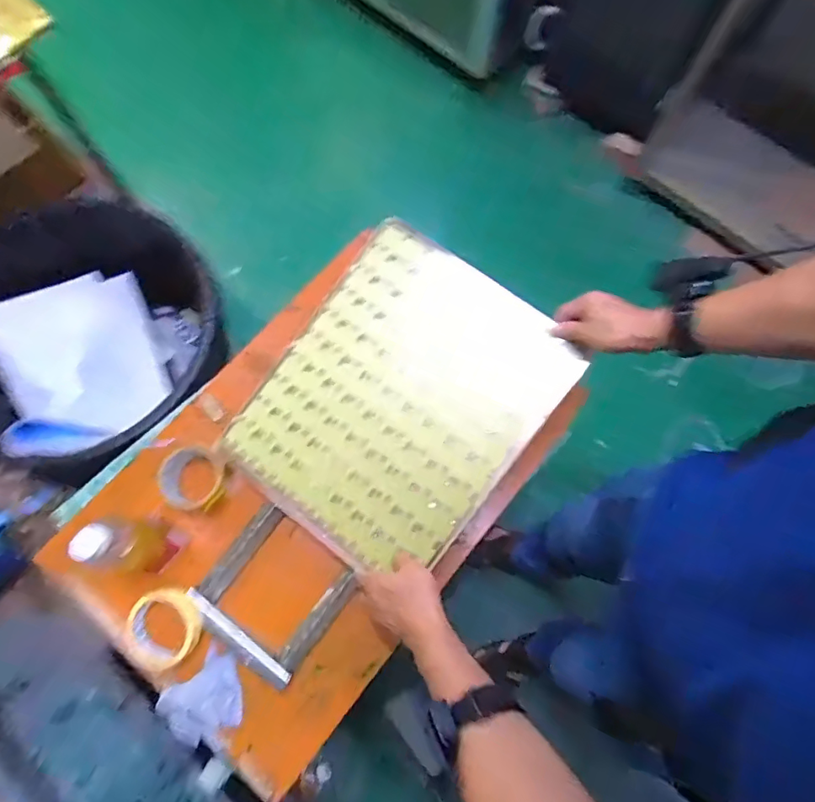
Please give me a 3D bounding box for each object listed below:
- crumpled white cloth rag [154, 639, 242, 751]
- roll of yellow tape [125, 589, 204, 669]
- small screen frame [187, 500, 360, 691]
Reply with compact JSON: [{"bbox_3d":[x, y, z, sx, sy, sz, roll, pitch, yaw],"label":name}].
[{"bbox_3d":[-0.254,0.384,0.640,0.096,0.035,0.102,42,77,11],"label":"crumpled white cloth rag"},{"bbox_3d":[-0.320,0.298,0.652,0.092,0.030,0.103,28,75,7],"label":"roll of yellow tape"},{"bbox_3d":[-0.182,0.260,0.677,0.173,0.028,0.180,35,76,9],"label":"small screen frame"}]

